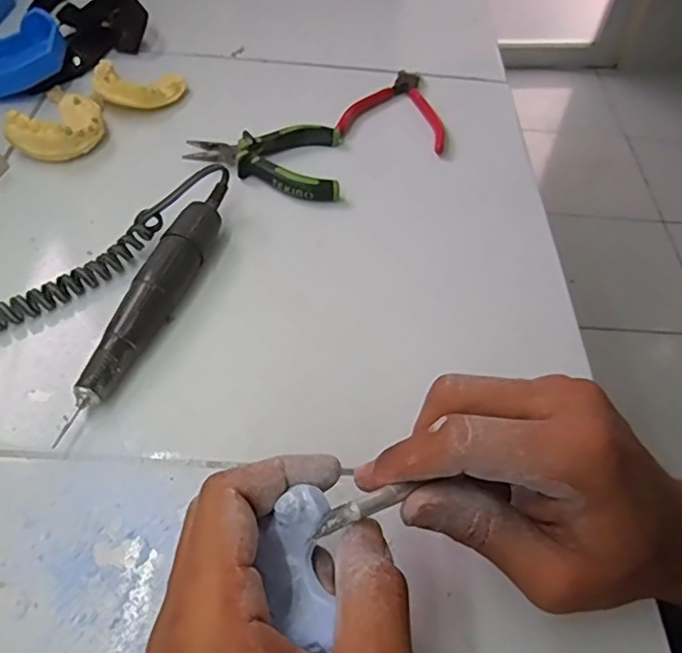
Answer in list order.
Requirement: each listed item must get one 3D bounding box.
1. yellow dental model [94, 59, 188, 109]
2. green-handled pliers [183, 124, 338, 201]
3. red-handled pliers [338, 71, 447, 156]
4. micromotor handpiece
[{"bbox_3d":[-0.166,-0.197,0.490,0.069,0.024,0.047,2,53,-4],"label":"yellow dental model"},{"bbox_3d":[-0.057,-0.126,0.453,0.112,0.015,0.079,0,53,-5],"label":"green-handled pliers"},{"bbox_3d":[0.048,-0.193,0.521,0.086,0.012,0.113,9,52,2],"label":"red-handled pliers"},{"bbox_3d":[-0.110,-0.012,0.345,0.026,0.028,0.158,17,53,8],"label":"micromotor handpiece"}]

